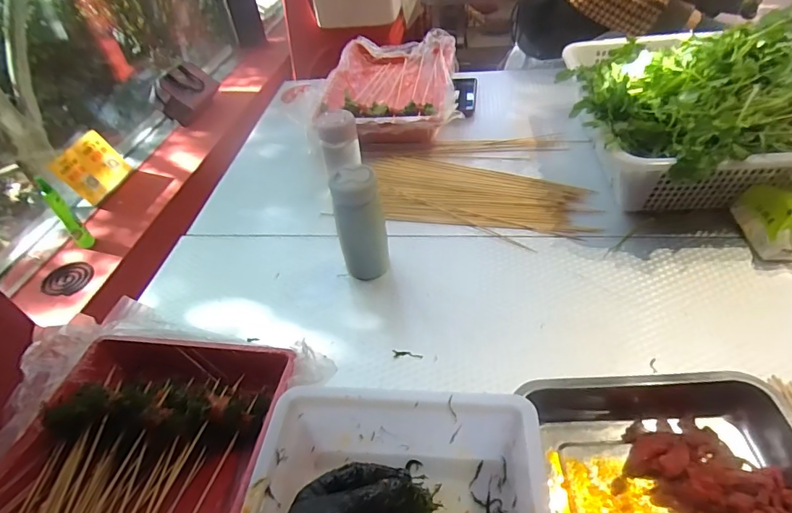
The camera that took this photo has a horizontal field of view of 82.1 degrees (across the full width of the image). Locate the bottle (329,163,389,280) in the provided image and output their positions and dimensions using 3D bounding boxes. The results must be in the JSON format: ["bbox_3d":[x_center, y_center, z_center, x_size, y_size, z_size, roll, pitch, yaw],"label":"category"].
[{"bbox_3d":[-0.049,-0.043,0.636,0.067,0.160,0.064,-11,46,-3],"label":"bottle"}]

